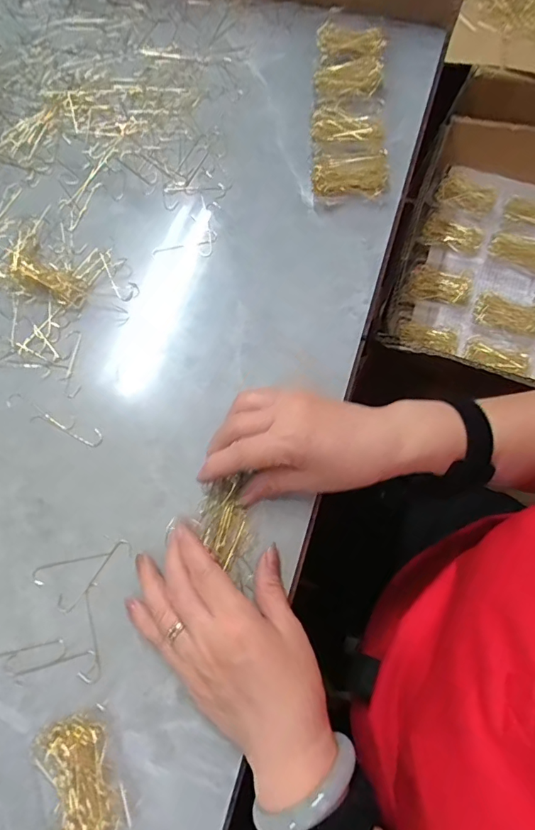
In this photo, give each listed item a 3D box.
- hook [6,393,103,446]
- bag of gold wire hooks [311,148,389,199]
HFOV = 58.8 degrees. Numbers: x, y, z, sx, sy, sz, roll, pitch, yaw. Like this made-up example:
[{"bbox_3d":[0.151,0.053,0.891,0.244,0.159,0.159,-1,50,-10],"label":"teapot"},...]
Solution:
[{"bbox_3d":[-0.173,0.003,0.383,0.089,0.004,0.015,22,72,9],"label":"hook"},{"bbox_3d":[0.077,-0.225,0.446,0.069,0.021,0.039,-4,69,0],"label":"bag of gold wire hooks"}]

